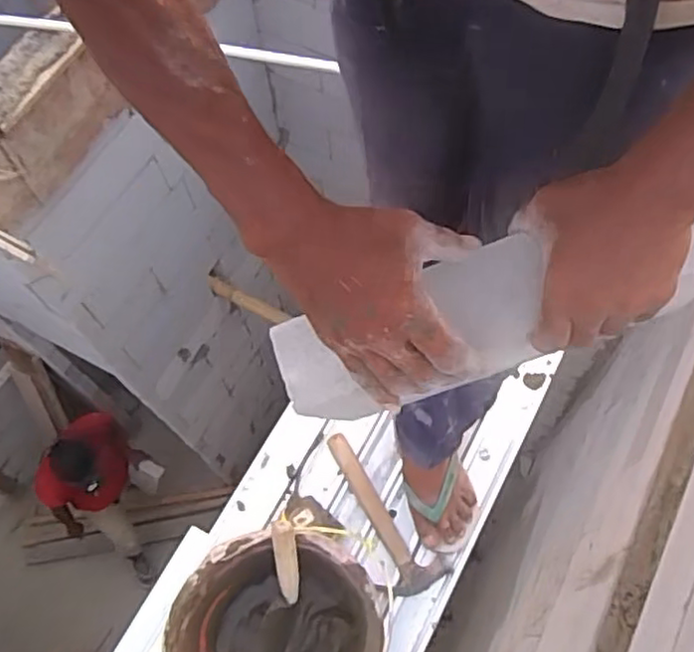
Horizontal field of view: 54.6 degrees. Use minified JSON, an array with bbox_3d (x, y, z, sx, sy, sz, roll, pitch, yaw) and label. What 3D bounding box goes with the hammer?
[{"bbox_3d":[0.054,0.305,1.113,0.082,0.022,0.284,-29,66,-10],"label":"hammer"}]

